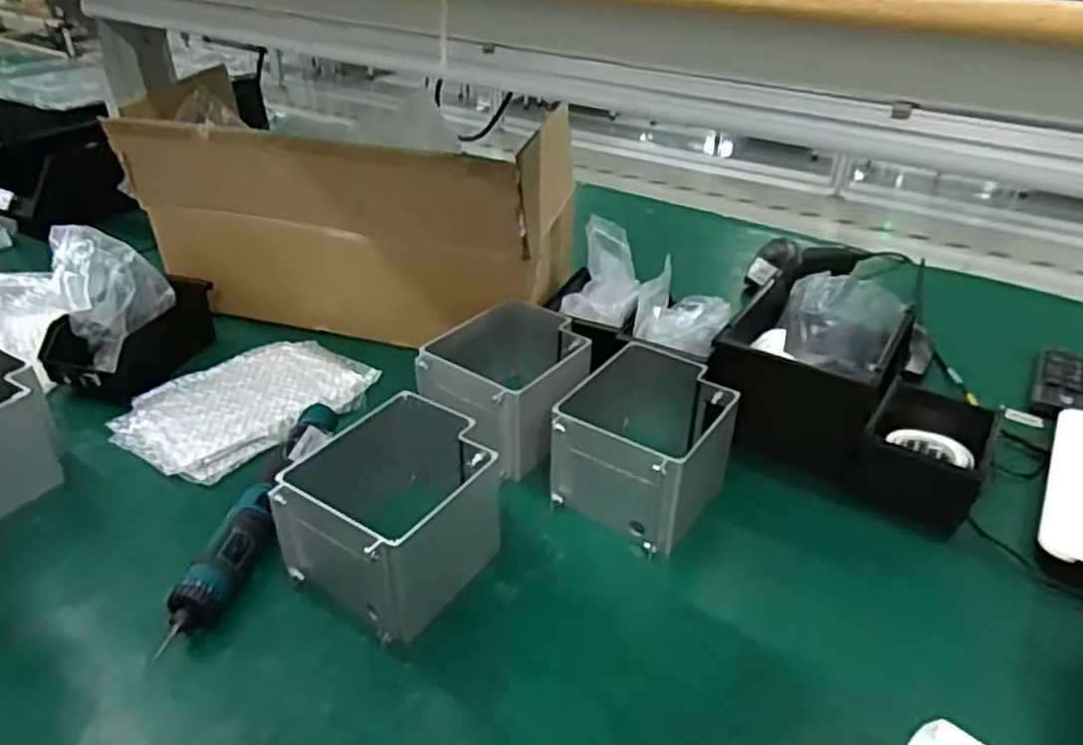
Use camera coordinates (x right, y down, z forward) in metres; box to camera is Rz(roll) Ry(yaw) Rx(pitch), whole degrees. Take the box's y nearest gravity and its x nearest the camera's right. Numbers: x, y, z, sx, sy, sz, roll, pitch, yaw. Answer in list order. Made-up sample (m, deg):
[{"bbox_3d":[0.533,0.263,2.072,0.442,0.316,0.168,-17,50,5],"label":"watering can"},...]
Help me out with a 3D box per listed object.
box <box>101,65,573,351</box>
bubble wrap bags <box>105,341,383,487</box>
[{"bbox_3d":[-0.236,-0.201,0.922,0.513,0.240,0.196,9,34,12],"label":"box"},{"bbox_3d":[-0.322,0.030,0.810,0.246,0.017,0.174,-27,42,-36],"label":"bubble wrap bags"}]

